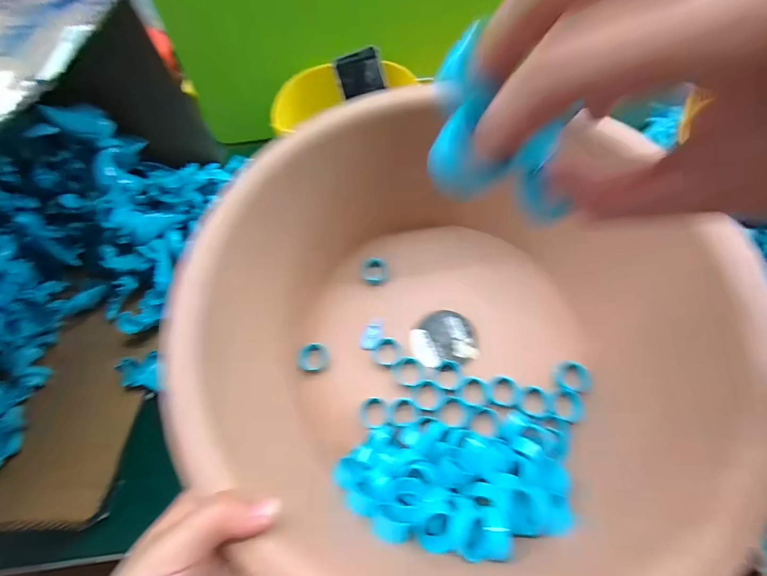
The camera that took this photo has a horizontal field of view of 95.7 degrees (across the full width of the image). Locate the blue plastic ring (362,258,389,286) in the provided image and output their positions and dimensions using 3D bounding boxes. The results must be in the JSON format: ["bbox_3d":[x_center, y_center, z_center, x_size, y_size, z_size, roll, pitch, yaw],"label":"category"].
[{"bbox_3d":[-0.009,-0.017,0.357,0.028,0.006,0.027,0,90,-21],"label":"blue plastic ring"}]

